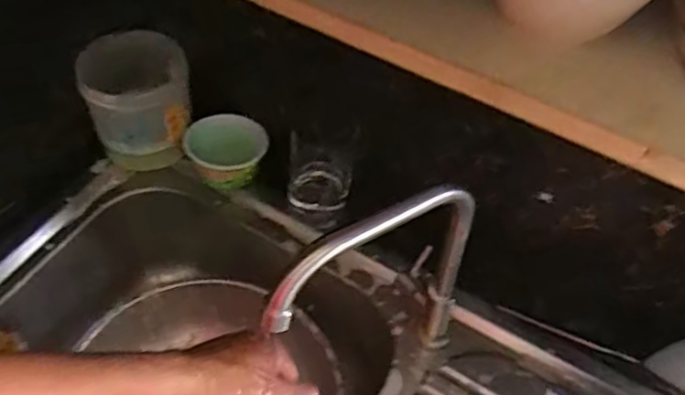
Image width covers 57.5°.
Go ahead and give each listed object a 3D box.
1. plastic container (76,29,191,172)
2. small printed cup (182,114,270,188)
[{"bbox_3d":[-0.226,-0.108,0.711,0.092,0.123,0.091,-3,53,-6],"label":"plastic container"},{"bbox_3d":[-0.136,-0.052,0.737,0.092,0.054,0.077,4,52,-1],"label":"small printed cup"}]

